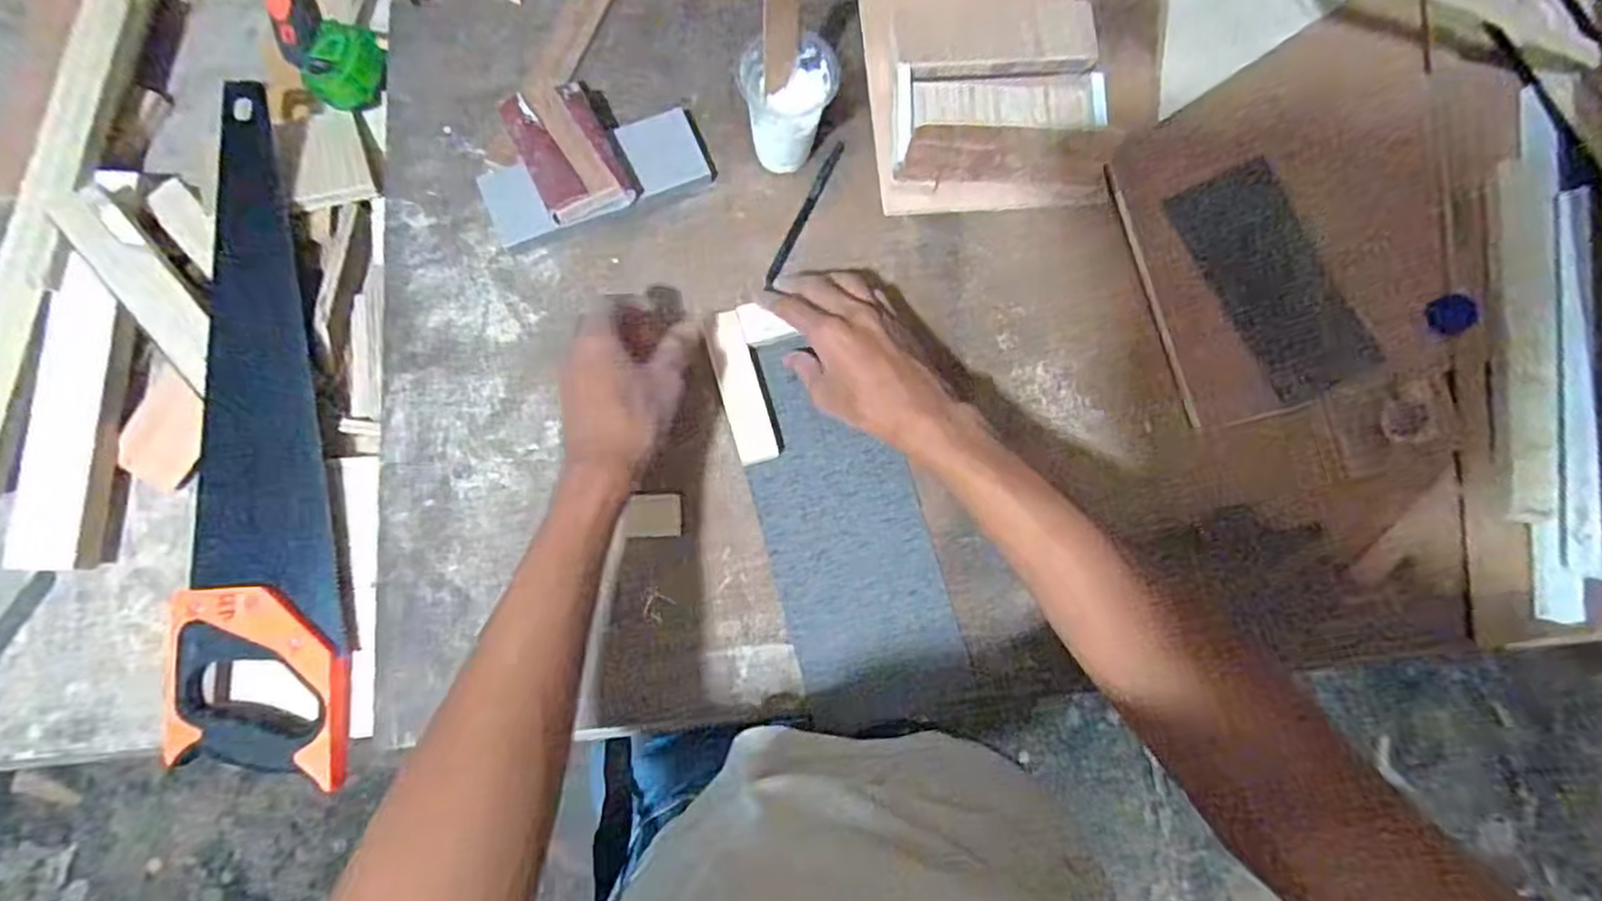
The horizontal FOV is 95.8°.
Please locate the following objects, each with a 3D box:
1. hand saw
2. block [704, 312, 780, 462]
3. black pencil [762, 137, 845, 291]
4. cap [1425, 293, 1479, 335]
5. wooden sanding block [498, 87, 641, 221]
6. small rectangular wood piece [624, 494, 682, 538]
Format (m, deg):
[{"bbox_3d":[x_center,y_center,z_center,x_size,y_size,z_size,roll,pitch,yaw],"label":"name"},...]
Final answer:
[{"bbox_3d":[-0.409,-0.020,0.541,0.108,0.034,0.501,-6,80,-4],"label":"hand saw"},{"bbox_3d":[-0.045,-0.048,0.544,0.030,0.016,0.114,-15,81,-6],"label":"block"},{"bbox_3d":[0.002,-0.190,0.584,0.010,0.010,0.137,25,80,4],"label":"black pencil"},{"bbox_3d":[0.529,-0.111,0.589,0.034,0.014,0.032,1,79,-3],"label":"cap"},{"bbox_3d":[-0.175,-0.228,0.554,0.070,0.025,0.108,-27,85,-4],"label":"wooden sanding block"},{"bbox_3d":[-0.108,0.048,0.533,0.039,0.010,0.031,-3,80,-3],"label":"small rectangular wood piece"}]

